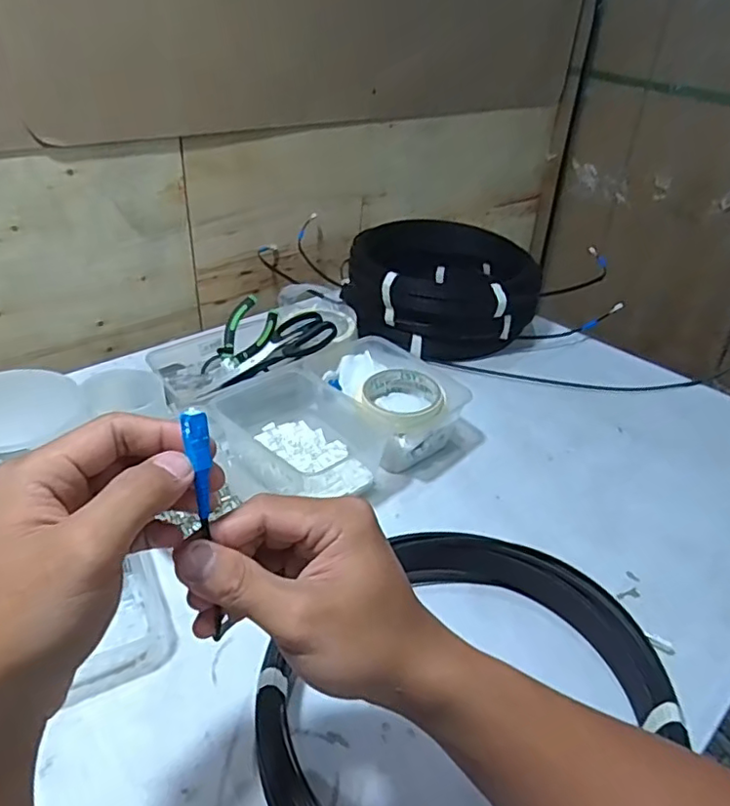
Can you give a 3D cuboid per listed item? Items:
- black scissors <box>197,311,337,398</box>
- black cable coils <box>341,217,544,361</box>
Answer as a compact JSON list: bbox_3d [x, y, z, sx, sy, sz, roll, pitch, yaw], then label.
[{"bbox_3d":[-0.119,-0.056,0.719,0.172,0.020,0.071,-32,45,-8],"label":"black scissors"},{"bbox_3d":[0.120,-0.183,0.912,0.275,0.105,0.277,9,35,11],"label":"black cable coils"}]

